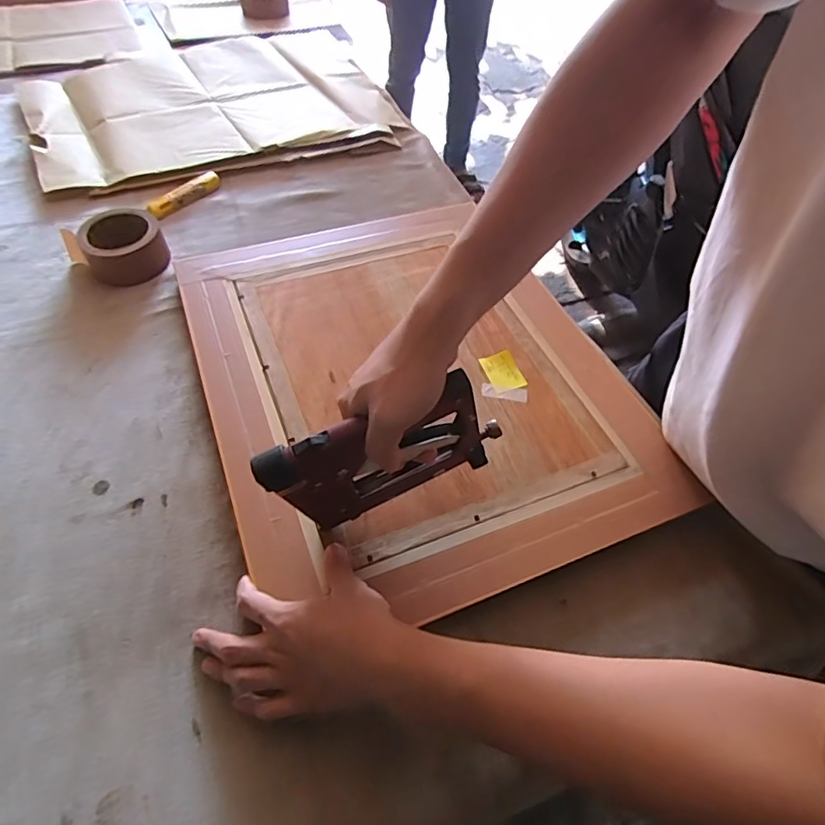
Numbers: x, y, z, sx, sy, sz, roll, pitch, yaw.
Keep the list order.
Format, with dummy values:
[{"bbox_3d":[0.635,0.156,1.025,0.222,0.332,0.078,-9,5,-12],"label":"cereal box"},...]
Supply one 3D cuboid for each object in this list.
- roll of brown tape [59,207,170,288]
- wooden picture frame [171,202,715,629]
[{"bbox_3d":[-0.380,-0.213,0.684,0.116,0.046,0.102,-25,58,-18],"label":"roll of brown tape"},{"bbox_3d":[-0.003,-0.052,0.591,0.425,0.027,0.515,-19,57,-14],"label":"wooden picture frame"}]

